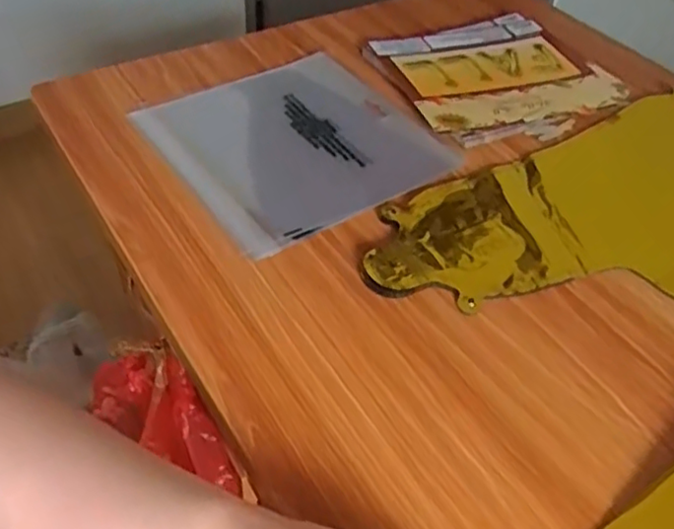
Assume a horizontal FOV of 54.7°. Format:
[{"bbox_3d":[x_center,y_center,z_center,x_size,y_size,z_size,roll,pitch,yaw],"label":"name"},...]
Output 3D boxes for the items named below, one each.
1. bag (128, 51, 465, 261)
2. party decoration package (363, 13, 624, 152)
[{"bbox_3d":[-0.037,-0.101,0.525,0.194,0.007,0.194,-27,54,-26],"label":"bag"},{"bbox_3d":[0.142,-0.176,0.603,0.192,0.009,0.177,-21,51,-22],"label":"party decoration package"}]

